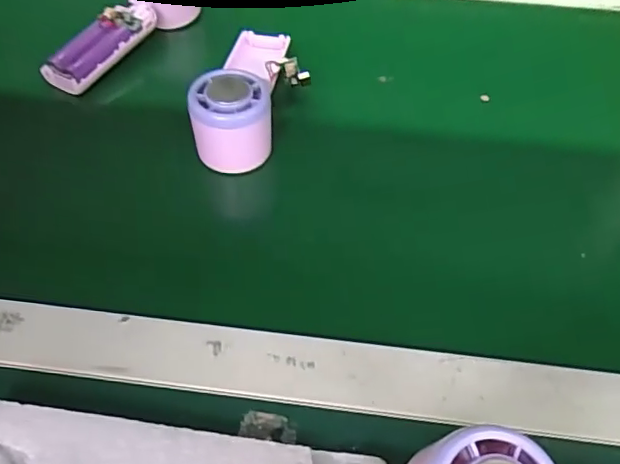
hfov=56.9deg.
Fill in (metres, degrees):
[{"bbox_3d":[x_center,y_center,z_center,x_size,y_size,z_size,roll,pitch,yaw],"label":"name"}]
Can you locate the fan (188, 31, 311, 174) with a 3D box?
[{"bbox_3d":[-0.042,-0.120,0.444,0.066,0.049,0.173,5,53,7],"label":"fan"}]

